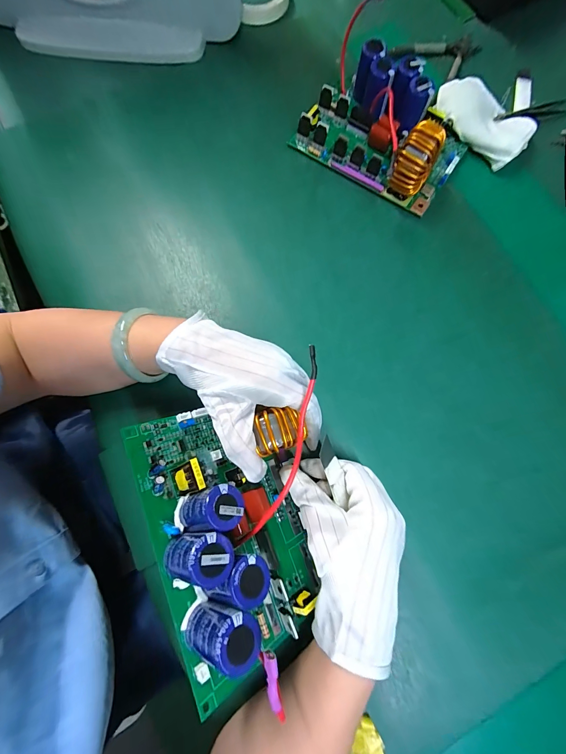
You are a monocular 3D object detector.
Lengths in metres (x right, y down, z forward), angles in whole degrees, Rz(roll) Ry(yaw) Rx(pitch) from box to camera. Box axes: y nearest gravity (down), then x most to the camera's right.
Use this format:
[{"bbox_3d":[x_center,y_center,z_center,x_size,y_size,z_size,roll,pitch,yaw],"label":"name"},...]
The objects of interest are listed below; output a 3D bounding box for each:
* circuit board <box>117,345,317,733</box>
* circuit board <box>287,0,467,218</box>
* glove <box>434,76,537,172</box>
[{"bbox_3d":[-0.023,0.106,0.235,0.130,0.076,0.193,-12,73,-42],"label":"circuit board"},{"bbox_3d":[0.124,-0.306,0.365,0.188,0.065,0.128,34,80,7],"label":"circuit board"},{"bbox_3d":[0.259,-0.334,0.396,0.129,0.026,0.085,44,81,9],"label":"glove"}]

